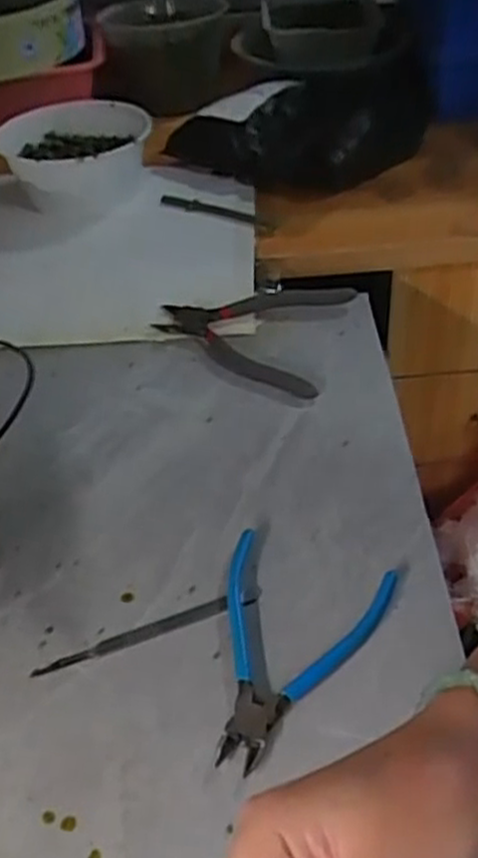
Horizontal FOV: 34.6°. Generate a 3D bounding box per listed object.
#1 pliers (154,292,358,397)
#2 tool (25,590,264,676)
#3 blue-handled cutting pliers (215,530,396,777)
[{"bbox_3d":[0.006,-0.090,0.678,0.162,0.014,0.143,10,45,17],"label":"pliers"},{"bbox_3d":[-0.054,0.122,0.466,0.142,0.004,0.010,-17,44,-11],"label":"tool"},{"bbox_3d":[0.018,0.125,0.446,0.102,0.014,0.140,17,47,23],"label":"blue-handled cutting pliers"}]

